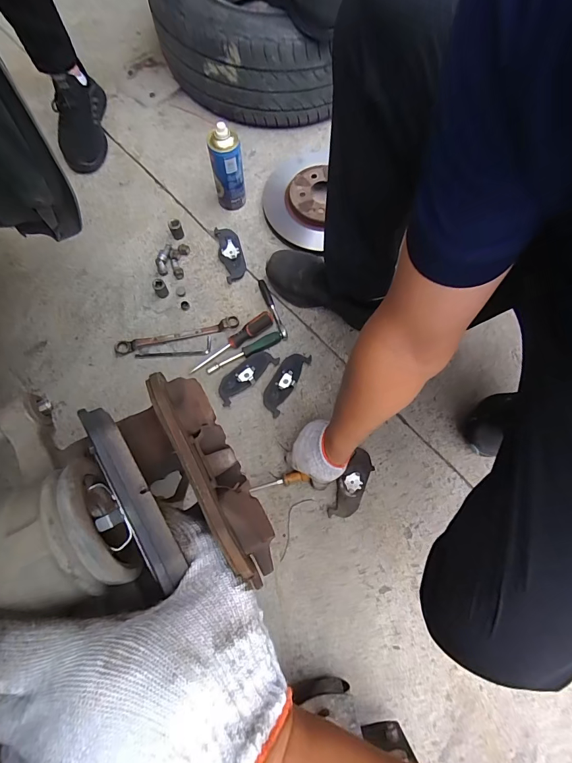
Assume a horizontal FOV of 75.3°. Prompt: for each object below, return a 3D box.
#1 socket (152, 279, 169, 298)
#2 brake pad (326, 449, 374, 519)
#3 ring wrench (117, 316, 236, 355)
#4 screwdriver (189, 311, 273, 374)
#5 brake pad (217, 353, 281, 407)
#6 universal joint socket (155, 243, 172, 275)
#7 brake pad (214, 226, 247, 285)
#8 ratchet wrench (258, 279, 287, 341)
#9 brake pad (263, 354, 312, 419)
[{"bbox_3d":[-0.267,-0.198,0.786,0.027,0.040,0.024,-34,76,-10],"label":"socket"},{"bbox_3d":[0.125,0.192,0.692,0.049,0.017,0.129,26,74,7],"label":"brake pad"},{"bbox_3d":[-0.226,-0.096,0.768,0.256,0.018,0.028,-13,73,-4],"label":"ring wrench"},{"bbox_3d":[-0.111,-0.081,0.758,0.196,0.024,0.031,-34,76,-10],"label":"screwdriver"},{"bbox_3d":[-0.081,-0.014,0.745,0.136,0.014,0.049,-40,77,-11],"label":"brake pad"},{"bbox_3d":[-0.270,-0.269,0.813,0.026,0.020,0.065,9,73,3],"label":"universal joint socket"},{"bbox_3d":[-0.122,-0.287,0.821,0.051,0.029,0.134,-14,73,-4],"label":"brake pad"},{"bbox_3d":[-0.029,-0.154,0.788,0.017,0.019,0.146,-20,74,-6],"label":"ratchet wrench"},{"bbox_3d":[-0.003,-0.002,0.742,0.047,0.026,0.135,30,75,9],"label":"brake pad"}]

